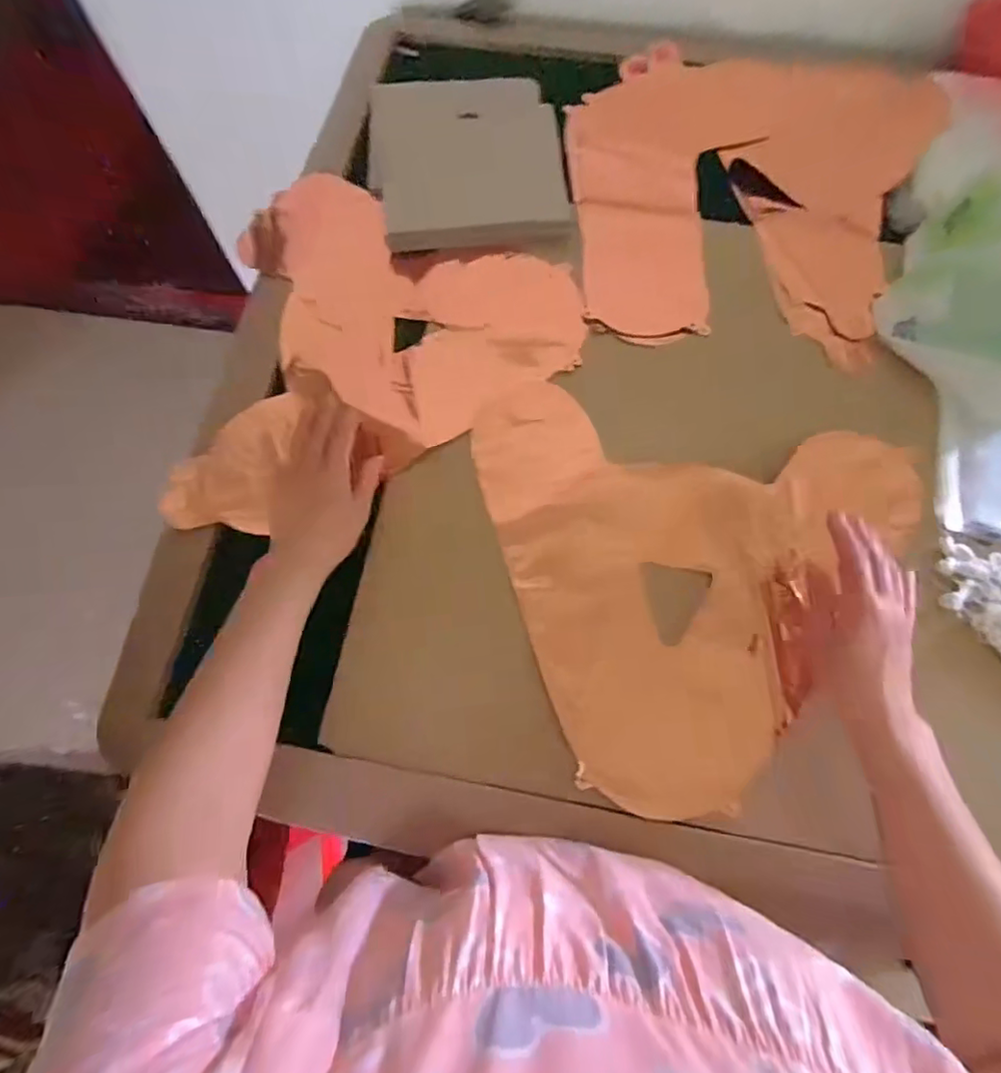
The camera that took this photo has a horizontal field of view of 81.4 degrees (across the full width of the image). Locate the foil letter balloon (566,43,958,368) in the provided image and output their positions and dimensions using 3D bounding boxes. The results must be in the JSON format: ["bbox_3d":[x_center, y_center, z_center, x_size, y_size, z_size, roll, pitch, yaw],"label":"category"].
[{"bbox_3d":[0.247,-0.377,0.629,0.379,0.026,0.416,18,72,6],"label":"foil letter balloon"}]

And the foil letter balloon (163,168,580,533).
[{"bbox_3d":[-0.147,-0.211,0.594,0.418,0.056,0.359,-23,73,-7],"label":"foil letter balloon"}]

